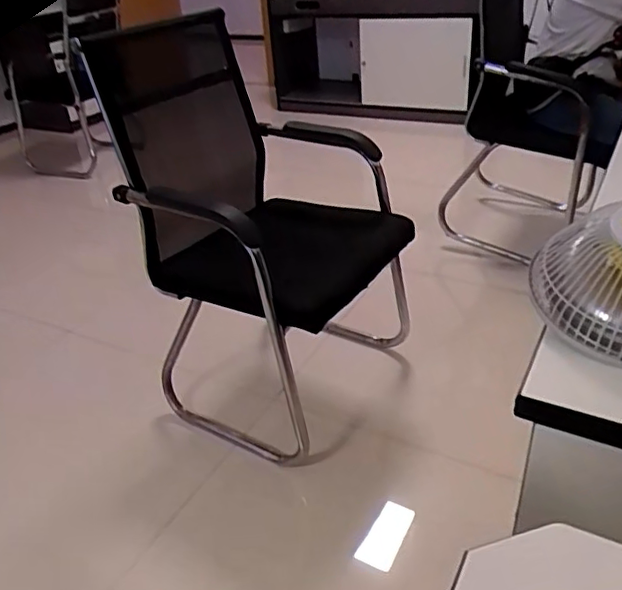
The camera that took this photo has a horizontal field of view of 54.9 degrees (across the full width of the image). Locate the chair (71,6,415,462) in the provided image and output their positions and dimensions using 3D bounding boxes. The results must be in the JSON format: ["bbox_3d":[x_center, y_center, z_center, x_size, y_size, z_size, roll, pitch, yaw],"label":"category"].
[{"bbox_3d":[-0.077,-0.130,1.488,0.568,0.865,0.613,17,38,30],"label":"chair"}]

